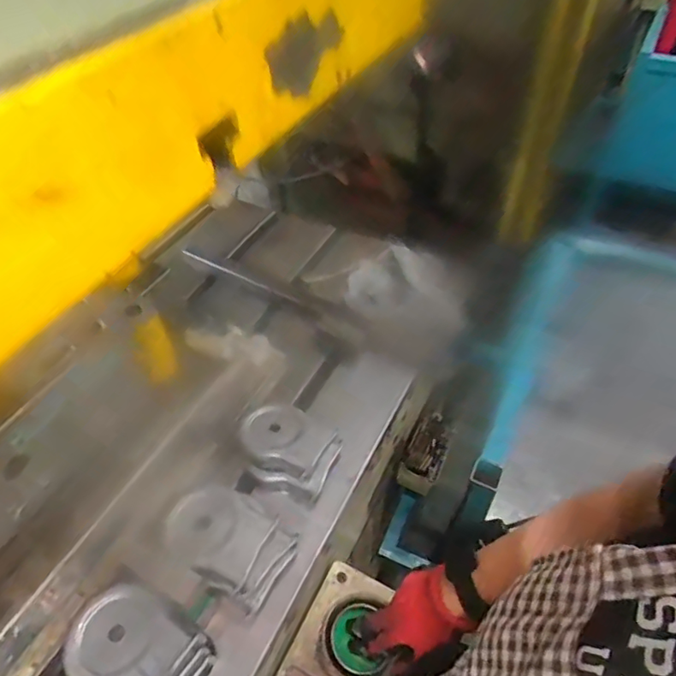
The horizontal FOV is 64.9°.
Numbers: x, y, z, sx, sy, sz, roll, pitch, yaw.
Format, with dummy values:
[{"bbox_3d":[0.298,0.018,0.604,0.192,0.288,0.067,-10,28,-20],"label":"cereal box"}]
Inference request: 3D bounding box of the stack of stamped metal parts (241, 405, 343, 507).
[{"bbox_3d":[-0.067,0.152,0.720,0.135,0.047,0.111,19,50,20],"label":"stack of stamped metal parts"}]

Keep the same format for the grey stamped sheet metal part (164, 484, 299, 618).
[{"bbox_3d":[-0.123,0.235,0.627,0.141,0.055,0.107,22,52,23],"label":"grey stamped sheet metal part"}]

